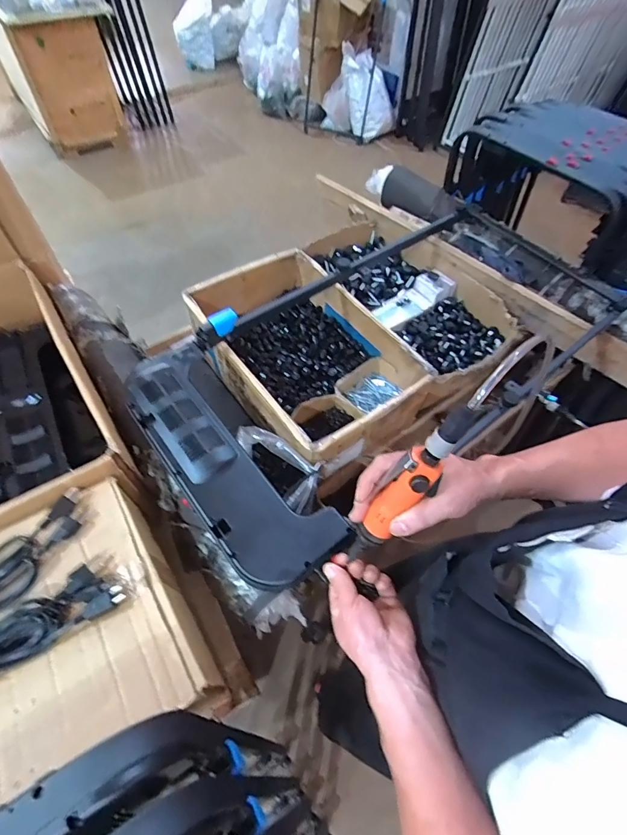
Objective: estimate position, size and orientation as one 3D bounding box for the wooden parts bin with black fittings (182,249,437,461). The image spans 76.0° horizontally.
[{"bbox_3d":[-0.027,-0.148,0.955,0.351,0.156,0.514,-31,64,-21],"label":"wooden parts bin with black fittings"}]

